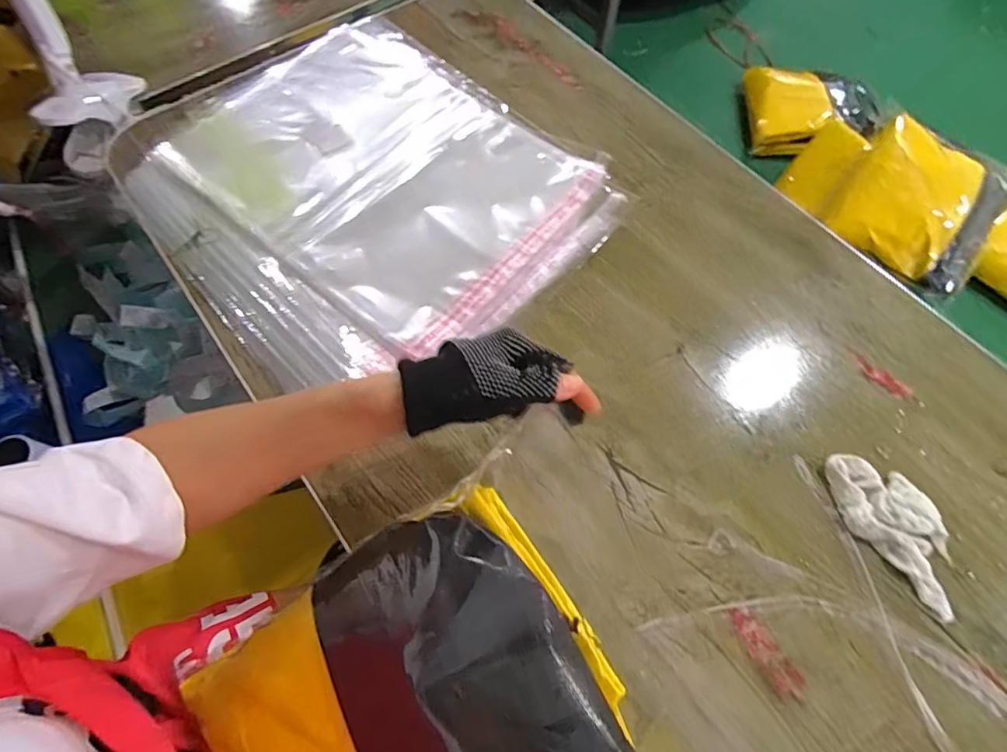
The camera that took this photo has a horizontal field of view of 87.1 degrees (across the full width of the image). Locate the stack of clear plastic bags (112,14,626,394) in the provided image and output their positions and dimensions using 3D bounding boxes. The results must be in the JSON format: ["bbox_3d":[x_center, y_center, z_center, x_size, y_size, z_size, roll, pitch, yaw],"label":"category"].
[{"bbox_3d":[-0.159,-0.215,0.601,0.405,0.025,0.472,-41,72,-15],"label":"stack of clear plastic bags"}]

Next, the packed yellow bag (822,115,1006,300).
[{"bbox_3d":[0.770,-0.315,0.978,0.266,0.061,0.243,31,102,11],"label":"packed yellow bag"}]

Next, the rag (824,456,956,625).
[{"bbox_3d":[0.330,0.124,0.441,0.065,0.020,0.136,-29,70,-12],"label":"rag"}]

